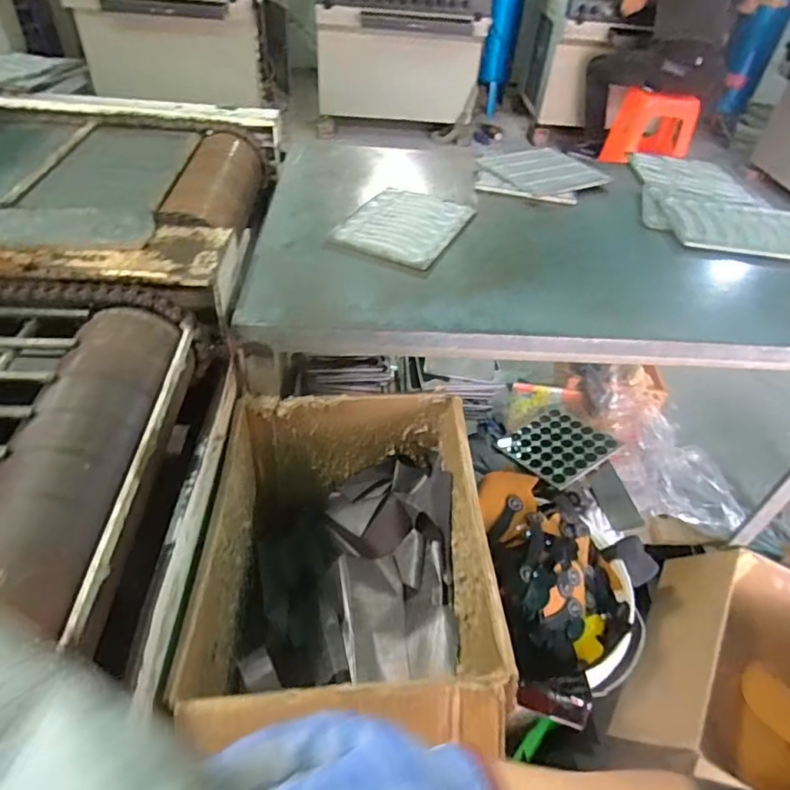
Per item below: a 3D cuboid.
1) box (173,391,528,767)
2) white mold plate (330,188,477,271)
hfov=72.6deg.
[{"bbox_3d":[-0.064,0.237,0.637,0.311,0.280,0.467,1,44,-5],"label":"box"},{"bbox_3d":[0.015,-0.258,0.813,0.155,0.009,0.213,22,46,16],"label":"white mold plate"}]

